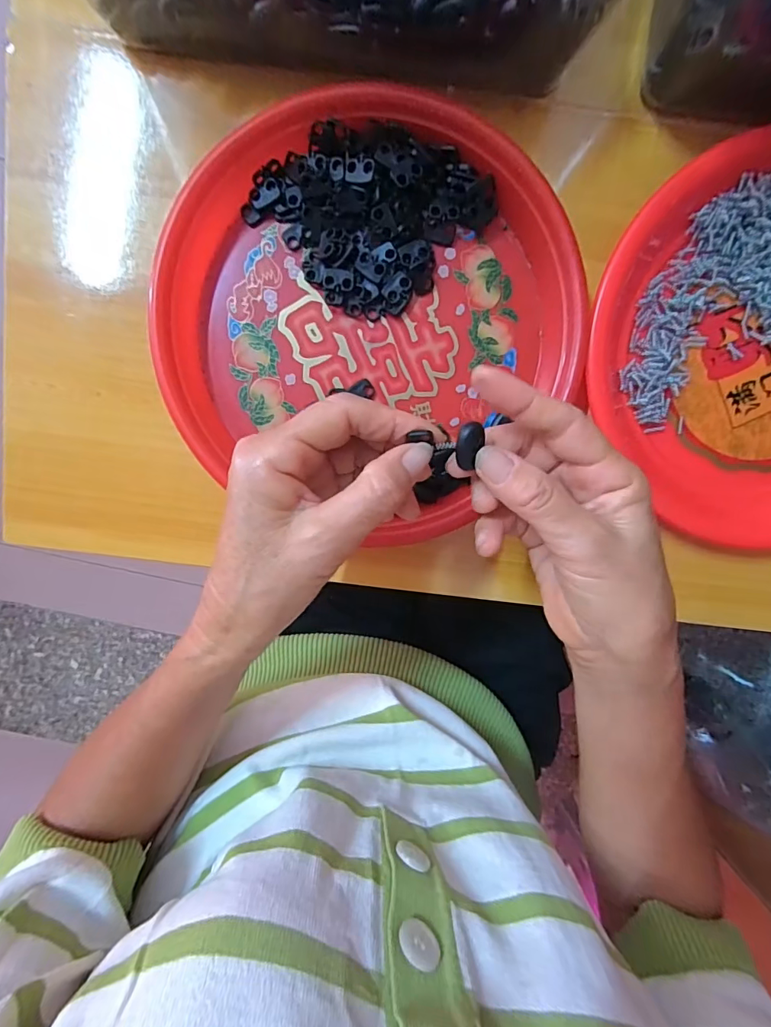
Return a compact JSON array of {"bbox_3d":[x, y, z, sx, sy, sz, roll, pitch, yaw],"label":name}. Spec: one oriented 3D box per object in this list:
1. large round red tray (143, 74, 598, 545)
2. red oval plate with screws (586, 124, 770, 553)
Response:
[{"bbox_3d":[-0.008,-0.112,0.273,0.231,0.027,0.218,0,99,-1],"label":"large round red tray"},{"bbox_3d":[0.239,-0.099,0.279,0.212,0.028,0.231,-44,97,5],"label":"red oval plate with screws"}]

